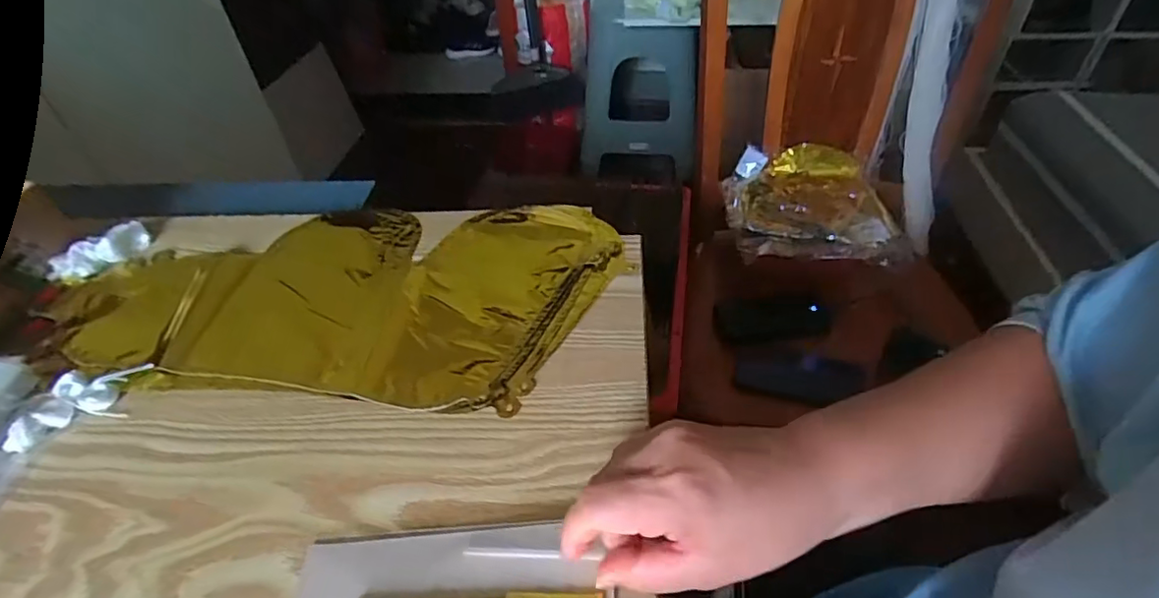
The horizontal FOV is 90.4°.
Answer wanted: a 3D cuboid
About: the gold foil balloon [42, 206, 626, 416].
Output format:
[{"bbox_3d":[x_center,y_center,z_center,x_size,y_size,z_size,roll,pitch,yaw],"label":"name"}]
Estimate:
[{"bbox_3d":[-0.195,-0.010,0.460,0.439,0.010,0.206,1,45,7],"label":"gold foil balloon"}]

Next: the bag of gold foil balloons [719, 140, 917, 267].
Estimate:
[{"bbox_3d":[0.352,-0.154,0.883,0.246,0.054,0.240,-3,45,1],"label":"bag of gold foil balloons"}]

